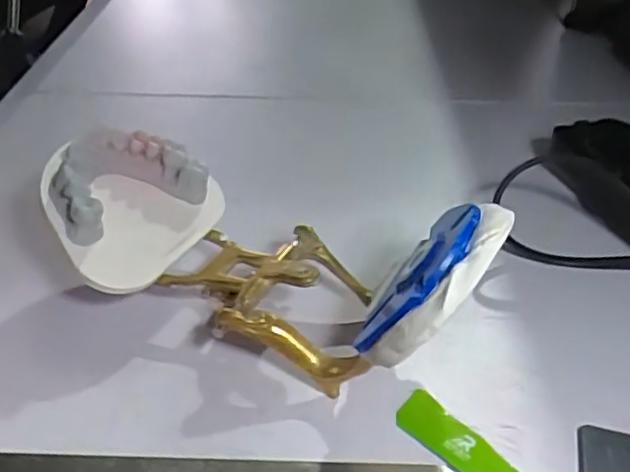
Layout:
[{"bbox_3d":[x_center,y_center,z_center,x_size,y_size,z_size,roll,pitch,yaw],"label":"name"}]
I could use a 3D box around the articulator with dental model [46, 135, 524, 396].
[{"bbox_3d":[-0.025,0.007,0.260,0.183,0.077,0.071,15,40,19],"label":"articulator with dental model"}]

